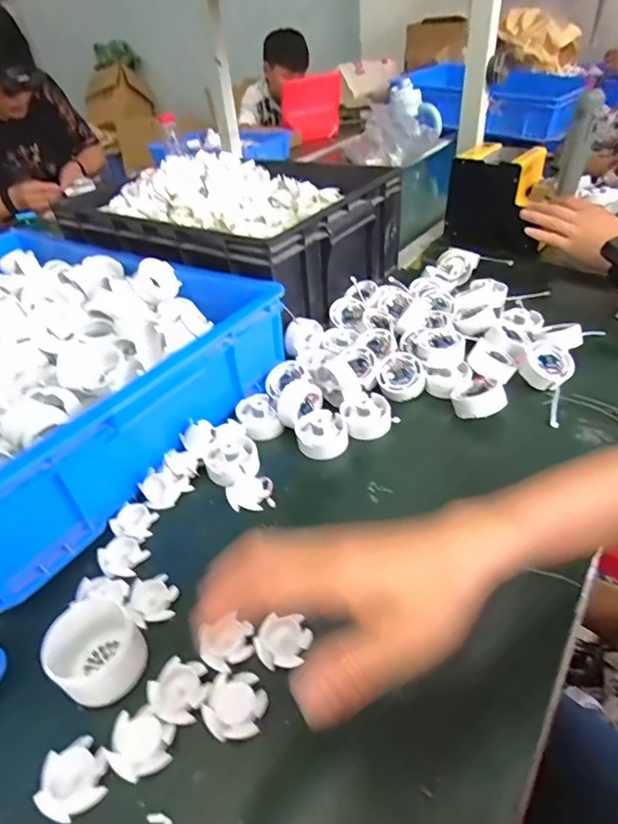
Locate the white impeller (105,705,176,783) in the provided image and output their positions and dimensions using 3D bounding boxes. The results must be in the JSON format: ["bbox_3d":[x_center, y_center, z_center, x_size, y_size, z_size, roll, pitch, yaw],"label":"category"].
[{"bbox_3d":[-0.112,0.219,0.318,0.043,0.010,0.037,19,45,27],"label":"white impeller"}]

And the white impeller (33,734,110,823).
[{"bbox_3d":[-0.150,0.234,0.306,0.041,0.013,0.037,-26,44,-24],"label":"white impeller"}]

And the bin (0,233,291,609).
[{"bbox_3d":[-0.374,-0.078,0.608,0.580,0.118,0.422,20,45,27],"label":"bin"}]

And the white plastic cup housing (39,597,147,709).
[{"bbox_3d":[-0.152,0.168,0.347,0.056,0.043,0.064,16,44,24],"label":"white plastic cup housing"}]

